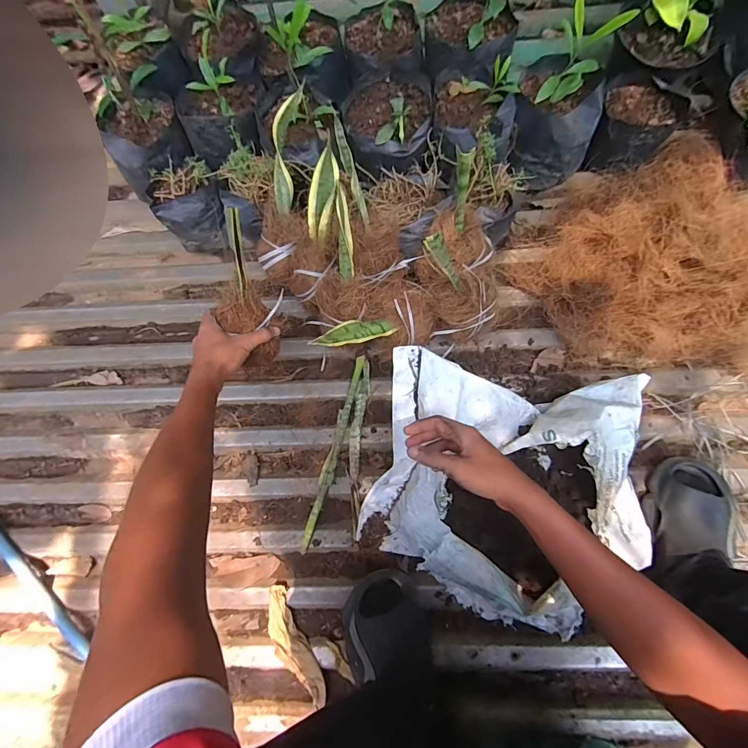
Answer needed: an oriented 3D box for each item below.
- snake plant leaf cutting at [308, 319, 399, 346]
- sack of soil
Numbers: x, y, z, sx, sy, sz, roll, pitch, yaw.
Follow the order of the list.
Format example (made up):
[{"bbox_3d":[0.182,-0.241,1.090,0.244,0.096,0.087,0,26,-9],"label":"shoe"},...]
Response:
[{"bbox_3d":[-0.032,-0.062,0.578,0.159,0.017,0.042,-19,73,-45],"label":"snake plant leaf cutting"},{"bbox_3d":[0.201,0.168,0.581,0.411,0.127,0.377,12,79,3],"label":"sack of soil"}]

